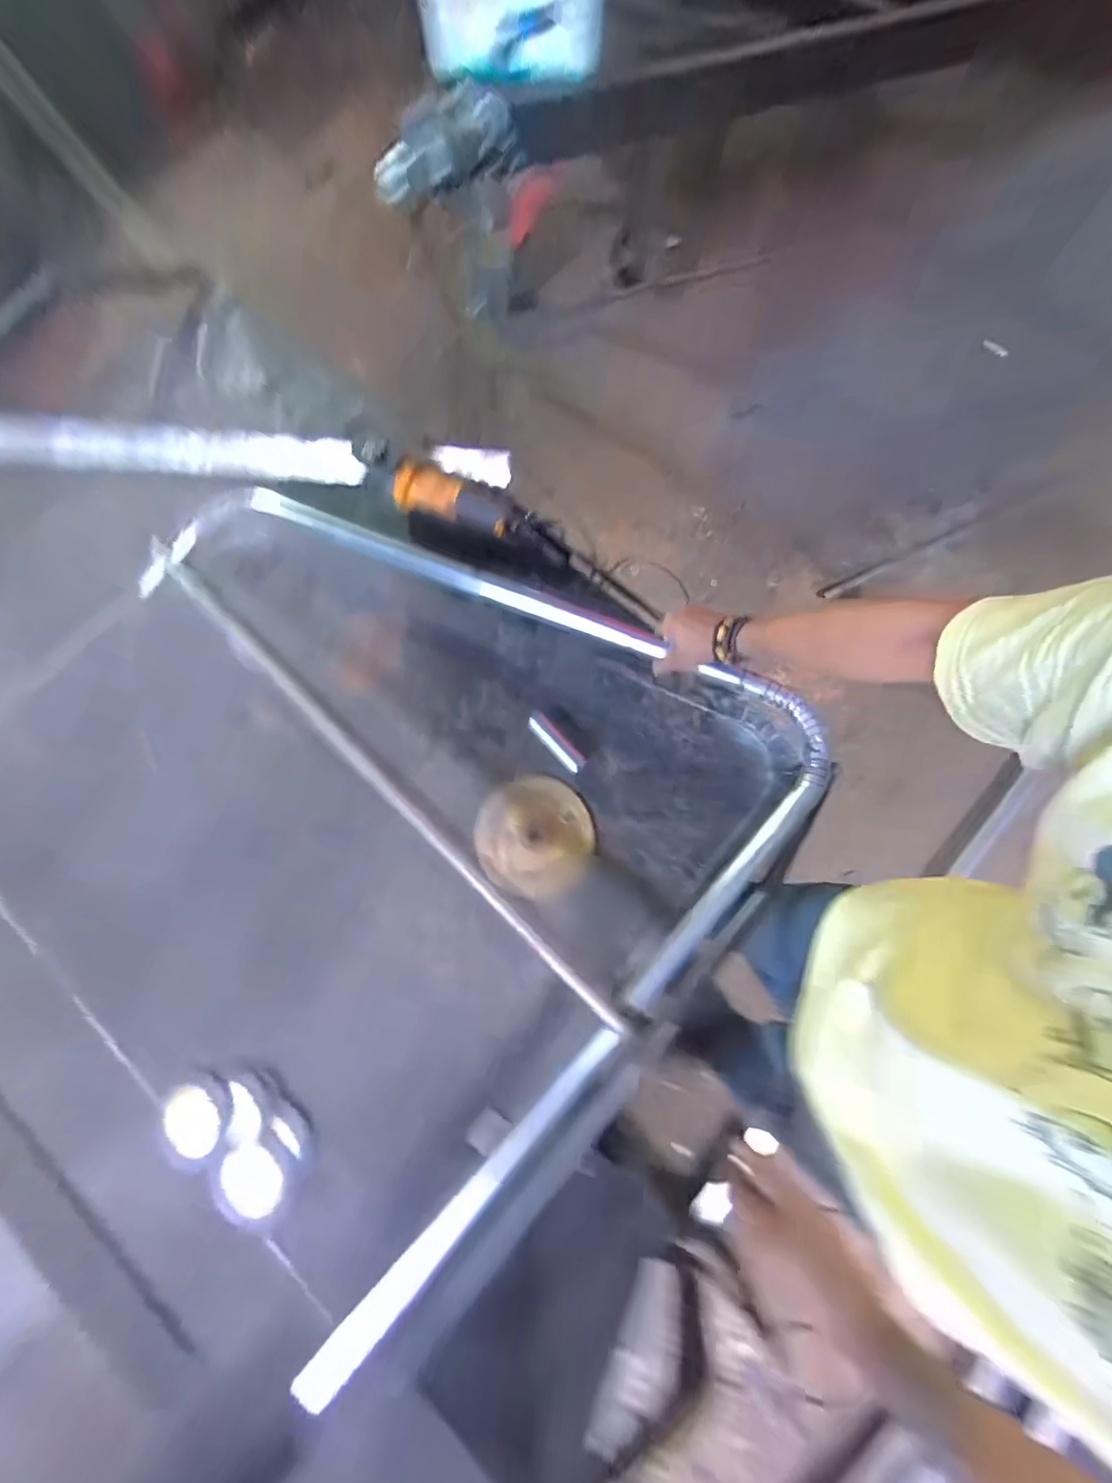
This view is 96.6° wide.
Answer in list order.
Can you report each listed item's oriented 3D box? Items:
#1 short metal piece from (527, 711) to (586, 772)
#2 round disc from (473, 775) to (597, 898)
[{"bbox_3d":[-0.001,-0.001,0.791,0.032,0.027,0.117,-43,79,-9],"label":"short metal piece"},{"bbox_3d":[-0.033,0.141,0.757,0.178,0.019,0.173,0,76,0],"label":"round disc"}]

